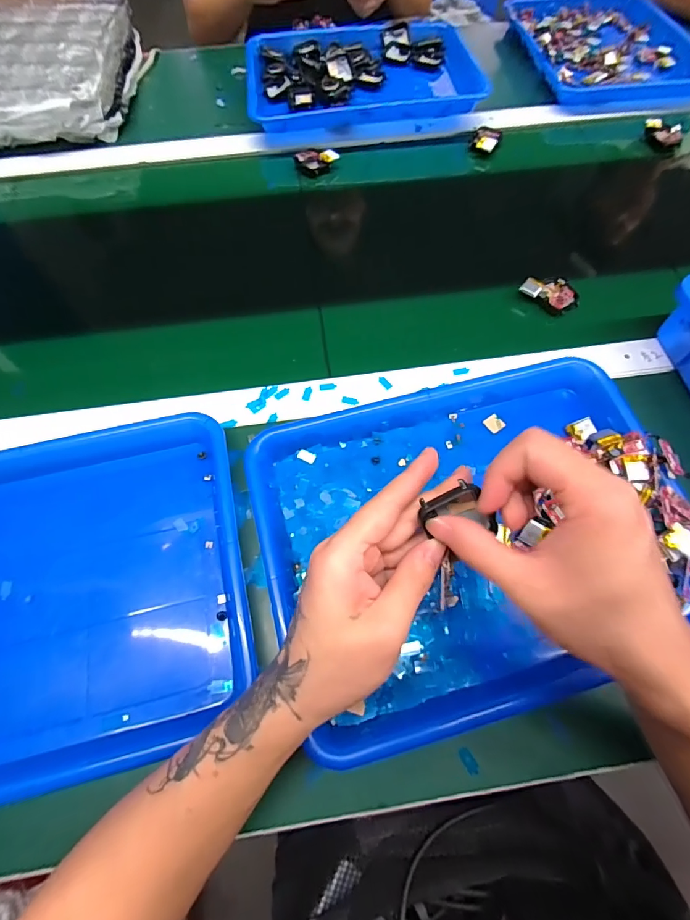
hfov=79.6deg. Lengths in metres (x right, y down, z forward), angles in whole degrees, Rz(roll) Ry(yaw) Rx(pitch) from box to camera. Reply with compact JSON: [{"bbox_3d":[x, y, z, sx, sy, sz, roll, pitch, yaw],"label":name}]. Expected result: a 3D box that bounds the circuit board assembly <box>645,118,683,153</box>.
[{"bbox_3d":[0.442,-0.455,0.580,0.053,0.024,0.029,37,71,15],"label":"circuit board assembly"}]

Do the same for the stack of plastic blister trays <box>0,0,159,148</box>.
[{"bbox_3d":[-0.458,-0.564,0.607,0.280,0.063,0.329,1,66,1],"label":"stack of plastic blister trays"}]

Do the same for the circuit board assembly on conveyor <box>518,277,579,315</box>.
[{"bbox_3d":[0.227,-0.185,0.455,0.059,0.013,0.041,37,71,15],"label":"circuit board assembly on conveyor"}]

